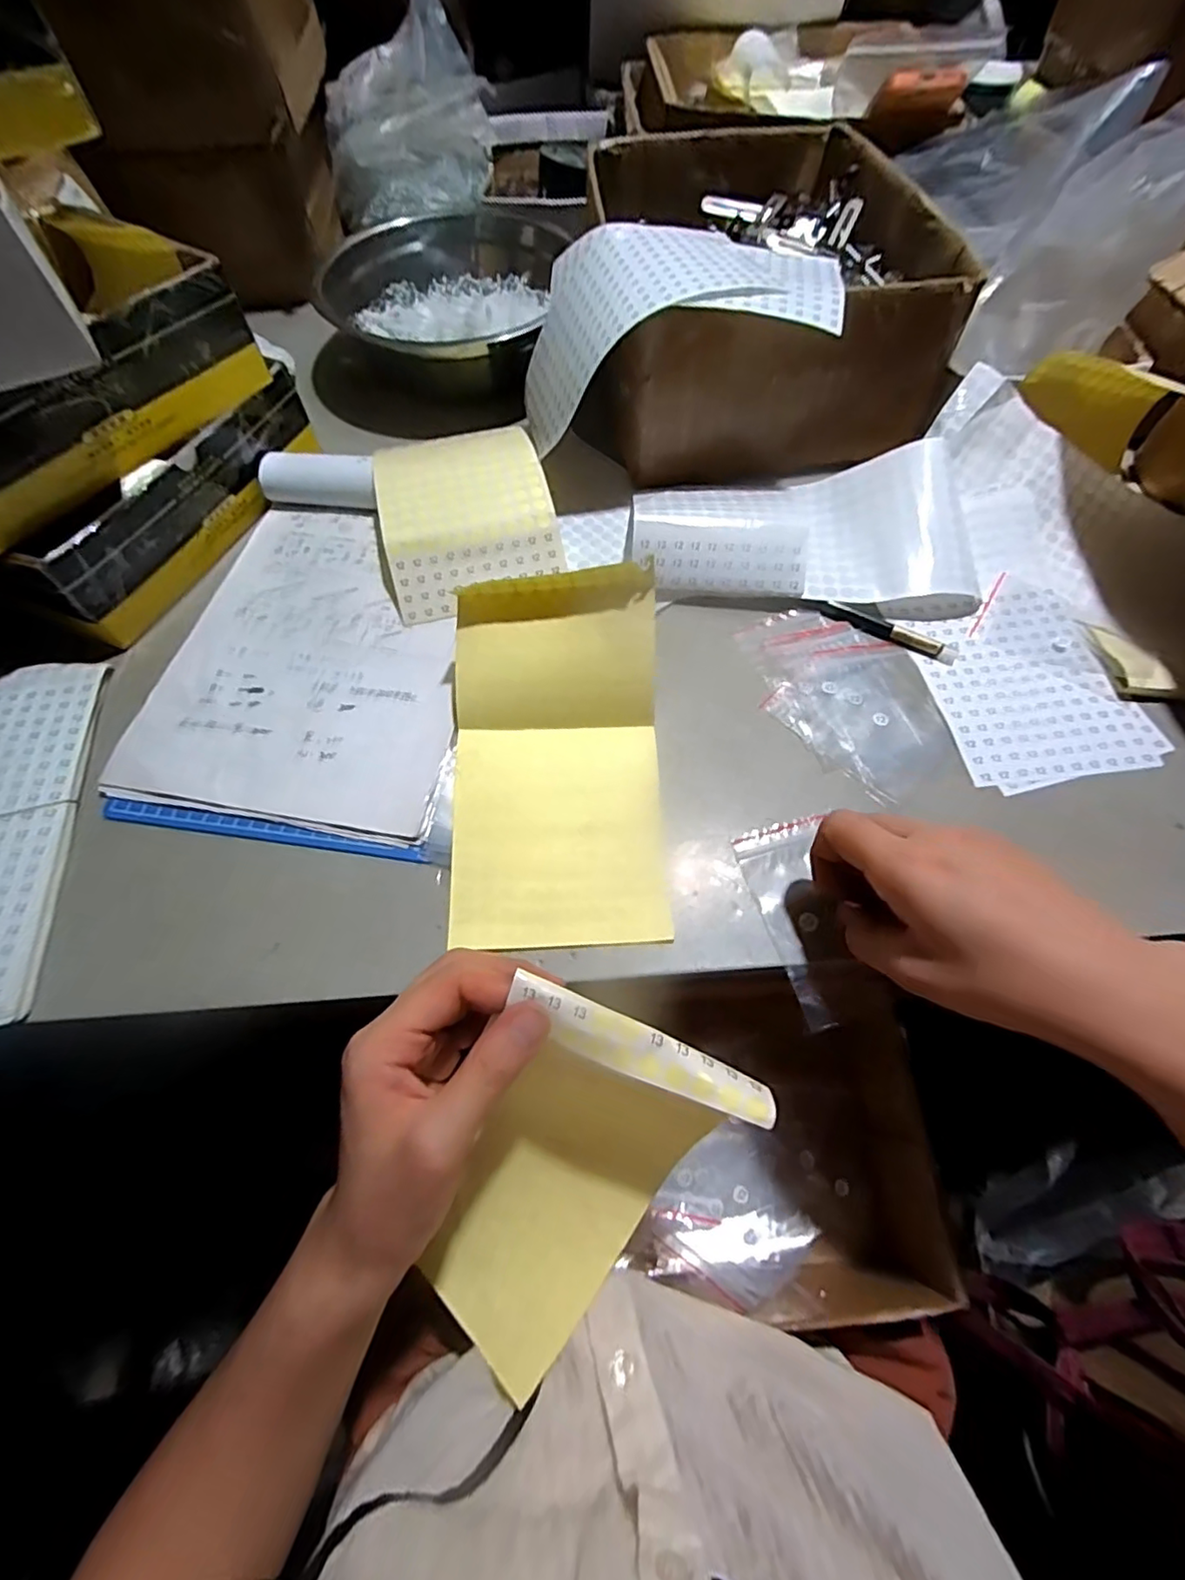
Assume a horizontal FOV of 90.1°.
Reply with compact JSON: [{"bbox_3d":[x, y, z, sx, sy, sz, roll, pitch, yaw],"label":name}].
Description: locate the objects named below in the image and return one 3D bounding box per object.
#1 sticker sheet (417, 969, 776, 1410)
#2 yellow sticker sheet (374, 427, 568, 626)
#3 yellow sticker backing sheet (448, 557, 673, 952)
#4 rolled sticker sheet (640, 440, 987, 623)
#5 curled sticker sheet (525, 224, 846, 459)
[{"bbox_3d":[-0.011,0.190,0.297,0.109,0.080,0.196,28,113,11],"label":"sticker sheet"},{"bbox_3d":[-0.096,-0.217,0.452,0.123,0.033,0.172,-12,63,-5],"label":"yellow sticker sheet"},{"bbox_3d":[-0.021,-0.021,0.344,0.123,0.059,0.209,-1,64,-1],"label":"yellow sticker backing sheet"},{"bbox_3d":[0.155,-0.194,0.441,0.245,0.036,0.125,-3,62,0],"label":"rolled sticker sheet"},{"bbox_3d":[0.060,-0.354,0.461,0.233,0.096,0.153,-2,62,0],"label":"curled sticker sheet"}]

